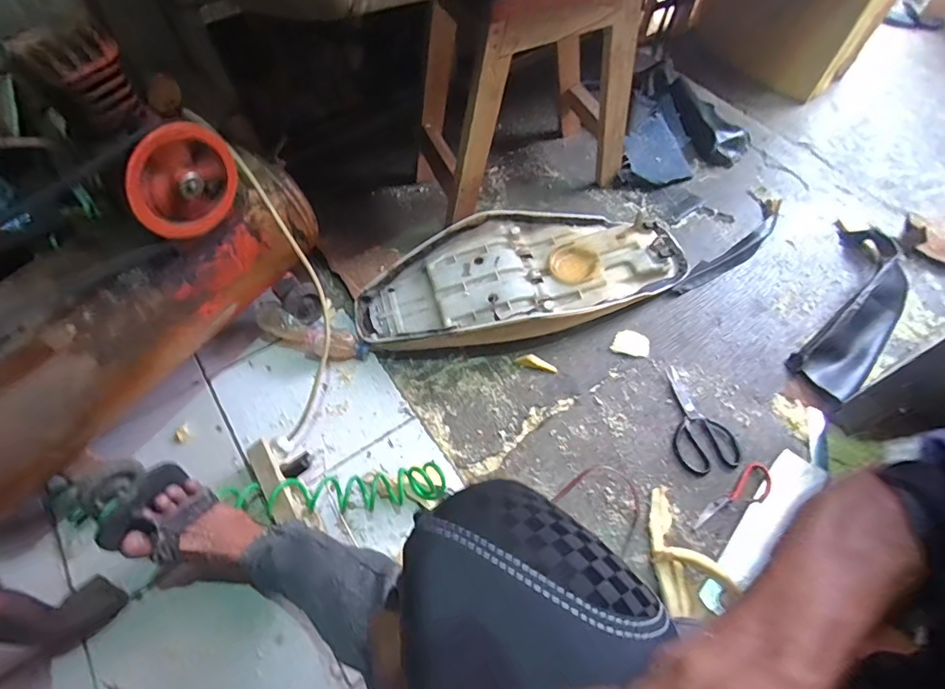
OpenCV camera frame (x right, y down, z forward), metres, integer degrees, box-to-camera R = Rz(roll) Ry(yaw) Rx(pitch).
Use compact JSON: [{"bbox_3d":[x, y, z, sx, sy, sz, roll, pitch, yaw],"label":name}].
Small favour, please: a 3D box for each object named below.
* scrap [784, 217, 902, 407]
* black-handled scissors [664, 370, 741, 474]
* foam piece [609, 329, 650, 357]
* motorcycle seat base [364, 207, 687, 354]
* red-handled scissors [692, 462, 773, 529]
[{"bbox_3d":[0.780,-0.080,0.957,0.144,0.060,0.475,28,65,16],"label":"scrap"},{"bbox_3d":[0.407,0.133,0.868,0.112,0.011,0.201,-11,61,-5],"label":"black-handled scissors"},{"bbox_3d":[0.318,-0.003,0.945,0.071,0.008,0.051,11,61,7],"label":"foam piece"},{"bbox_3d":[0.114,-0.138,0.969,0.694,0.103,0.287,-21,62,-11],"label":"motorcycle seat base"},{"bbox_3d":[0.440,0.261,0.781,0.167,0.008,0.051,-35,66,-17],"label":"red-handled scissors"}]

